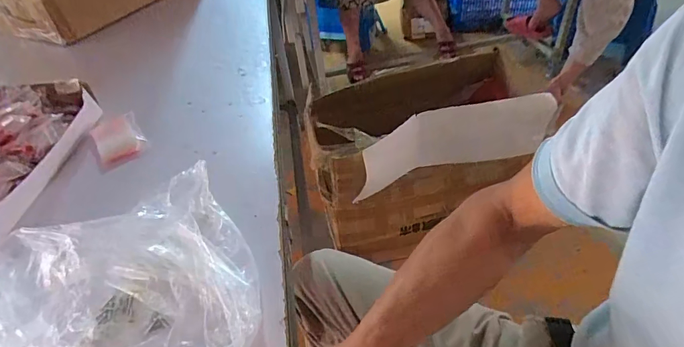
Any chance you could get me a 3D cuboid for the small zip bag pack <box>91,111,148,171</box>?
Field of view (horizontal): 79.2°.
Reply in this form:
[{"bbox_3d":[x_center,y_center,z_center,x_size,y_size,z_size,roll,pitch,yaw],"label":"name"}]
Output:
[{"bbox_3d":[-0.336,-0.054,0.618,0.068,0.031,0.099,-29,47,-22],"label":"small zip bag pack"}]

